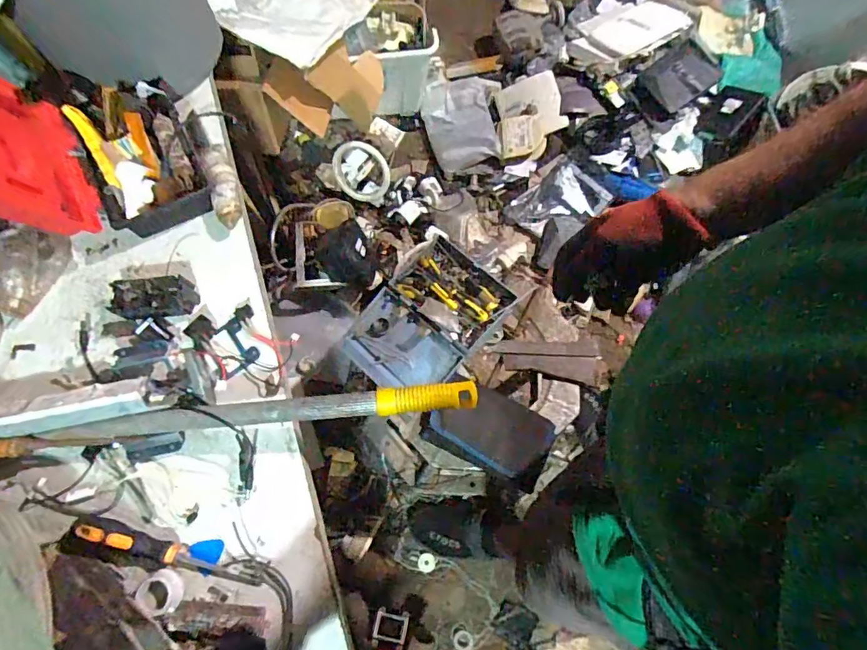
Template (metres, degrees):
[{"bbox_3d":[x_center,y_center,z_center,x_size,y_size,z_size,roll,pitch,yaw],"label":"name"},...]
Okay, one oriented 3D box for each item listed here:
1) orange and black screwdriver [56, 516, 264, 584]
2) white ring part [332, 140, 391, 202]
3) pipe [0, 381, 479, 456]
[{"bbox_3d":[-0.296,0.240,0.525,0.217,0.032,0.040,9,72,2],"label":"orange and black screwdriver"},{"bbox_3d":[-0.202,-0.428,1.393,0.160,0.168,0.034,12,34,-2],"label":"white ring part"},{"bbox_3d":[-0.224,0.099,0.531,0.535,0.043,0.032,-5,72,-2],"label":"pipe"}]

